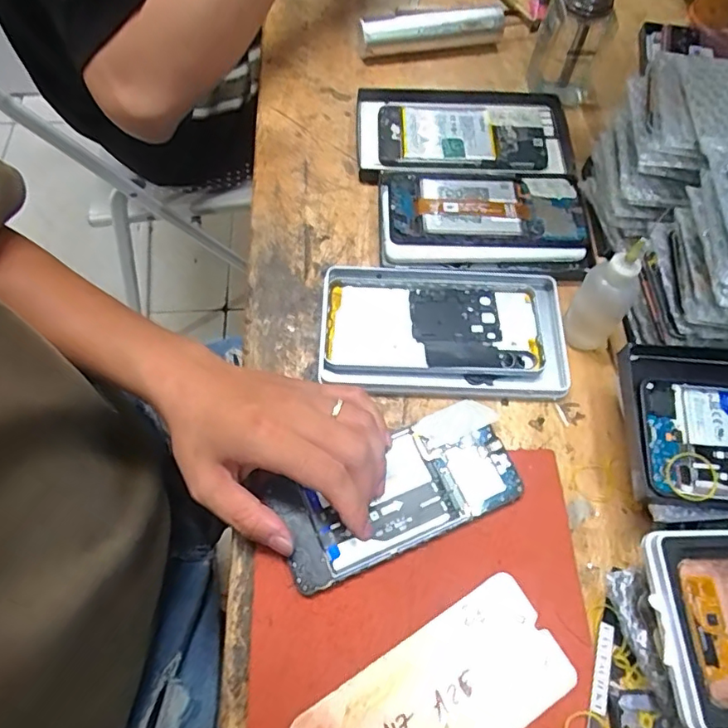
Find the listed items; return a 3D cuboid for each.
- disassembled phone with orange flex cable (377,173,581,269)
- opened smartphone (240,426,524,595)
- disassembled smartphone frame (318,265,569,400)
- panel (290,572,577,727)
[{"bbox_3d":[0.099,-0.123,0.463,0.166,0.020,0.091,-1,66,-1],"label":"disassembled phone with orange flex cable"},{"bbox_3d":[0.020,0.086,0.359,0.163,0.009,0.074,-18,68,-10],"label":"opened smartphone"},{"bbox_3d":[0.059,-0.026,0.419,0.182,0.011,0.103,1,65,-1],"label":"disassembled smartphone frame"},{"bbox_3d":[0.035,0.195,0.307,0.170,0.016,0.072,-29,69,-14],"label":"panel"}]

